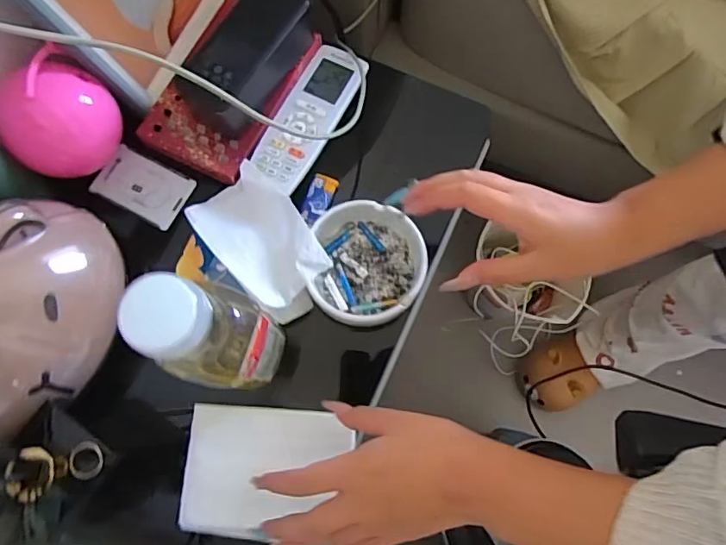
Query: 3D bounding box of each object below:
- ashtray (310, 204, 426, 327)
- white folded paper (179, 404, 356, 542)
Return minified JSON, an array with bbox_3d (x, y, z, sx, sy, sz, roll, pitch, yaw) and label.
[{"bbox_3d":[0.006,-0.007,0.429,0.092,0.028,0.099,3,77,0],"label":"ashtray"},{"bbox_3d":[-0.076,0.157,0.401,0.123,0.012,0.097,4,77,0],"label":"white folded paper"}]

